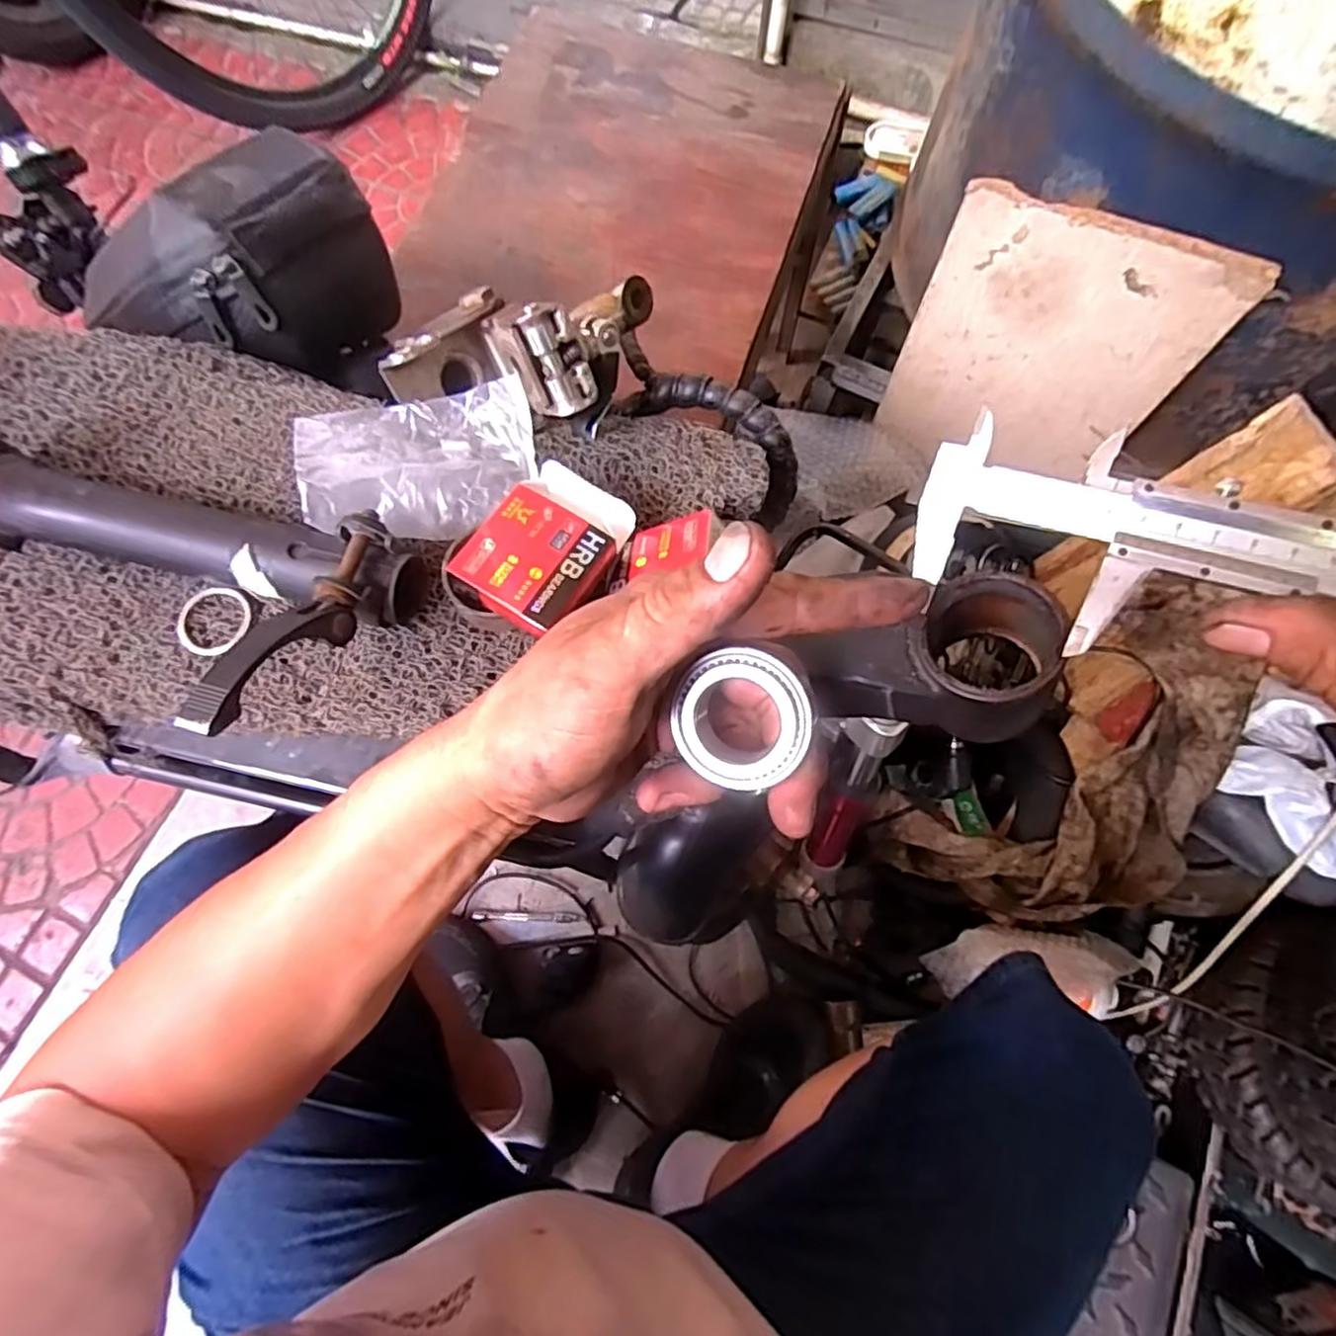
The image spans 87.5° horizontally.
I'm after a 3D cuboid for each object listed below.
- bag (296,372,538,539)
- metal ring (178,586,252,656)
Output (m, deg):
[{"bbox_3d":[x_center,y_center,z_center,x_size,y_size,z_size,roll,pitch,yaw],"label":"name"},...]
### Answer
[{"bbox_3d":[-0.121,-0.105,0.346,0.107,0.031,0.069,-10,73,-4],"label":"bag"},{"bbox_3d":[-0.223,-0.023,0.343,0.031,0.004,0.035,17,78,-8],"label":"metal ring"}]

